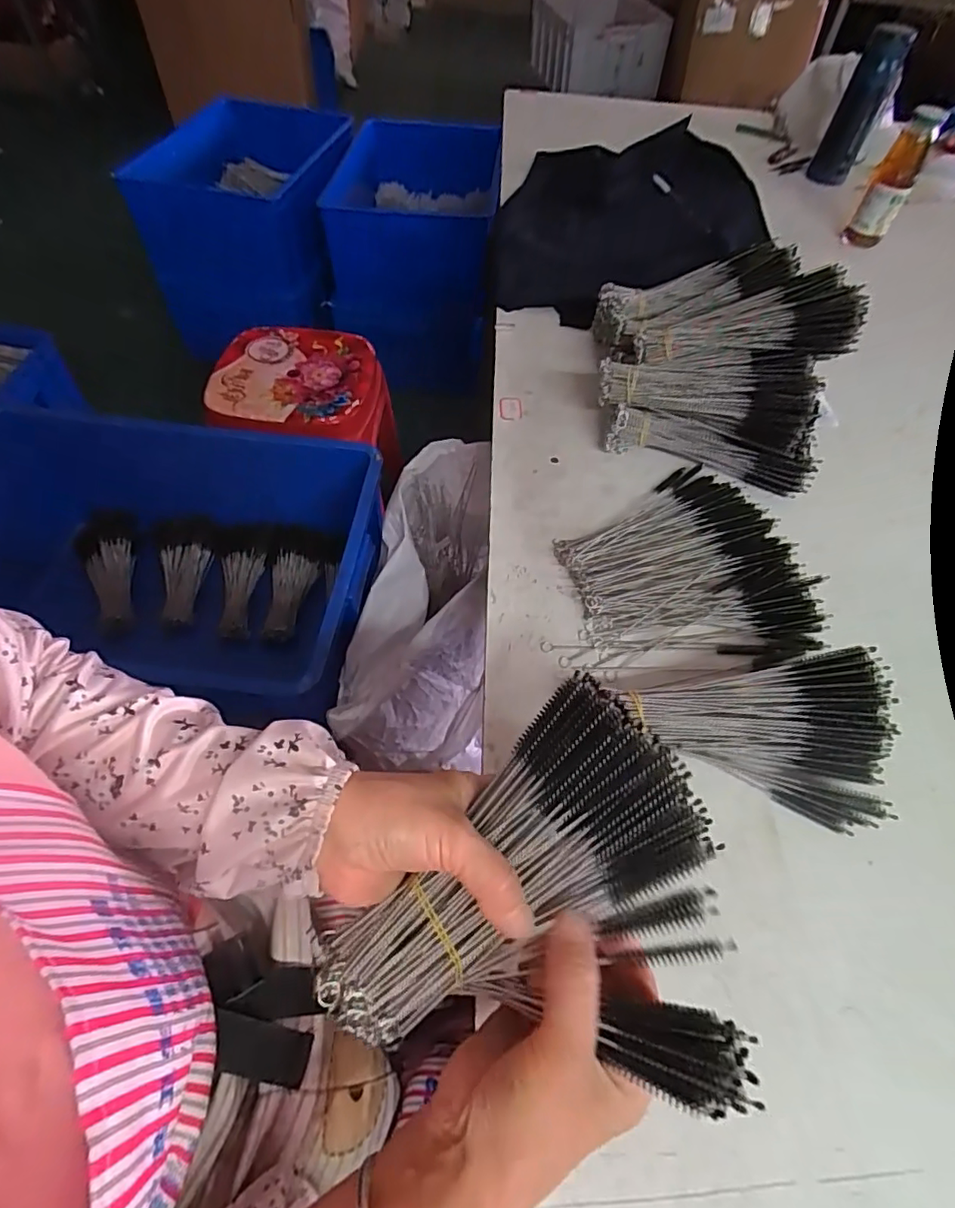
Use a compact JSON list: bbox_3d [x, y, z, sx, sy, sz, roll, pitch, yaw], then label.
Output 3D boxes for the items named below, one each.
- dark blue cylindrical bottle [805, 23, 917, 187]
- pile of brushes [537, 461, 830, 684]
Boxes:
[{"bbox_3d":[0.627,-0.811,0.937,0.069,0.202,0.074,23,57,13],"label":"dark blue cylindrical bottle"},{"bbox_3d":[0.172,-0.042,0.508,0.217,0.030,0.204,-3,55,-5],"label":"pile of brushes"}]

